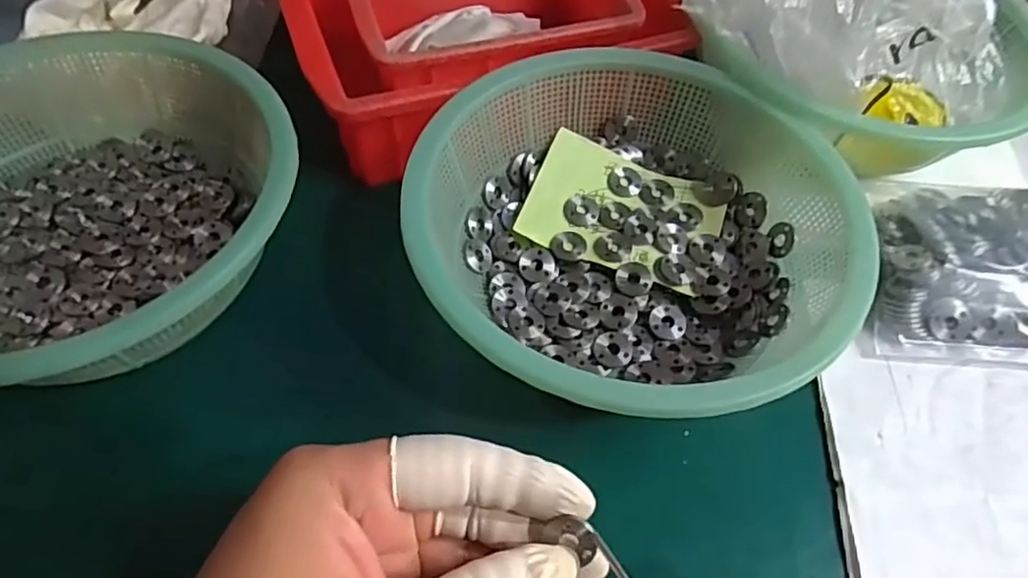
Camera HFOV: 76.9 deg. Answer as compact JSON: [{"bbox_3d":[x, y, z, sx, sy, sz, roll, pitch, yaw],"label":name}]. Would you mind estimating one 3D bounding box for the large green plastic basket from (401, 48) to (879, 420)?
[{"bbox_3d":[0.048,-0.024,0.290,0.178,0.059,0.171,1,55,-2],"label":"large green plastic basket"}]

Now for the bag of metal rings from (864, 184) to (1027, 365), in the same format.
[{"bbox_3d":[0.245,-0.014,0.314,0.148,0.023,0.104,4,55,0],"label":"bag of metal rings"}]

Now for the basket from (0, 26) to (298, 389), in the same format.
[{"bbox_3d":[-0.194,-0.036,0.282,0.197,0.057,0.185,25,58,14],"label":"basket"}]

